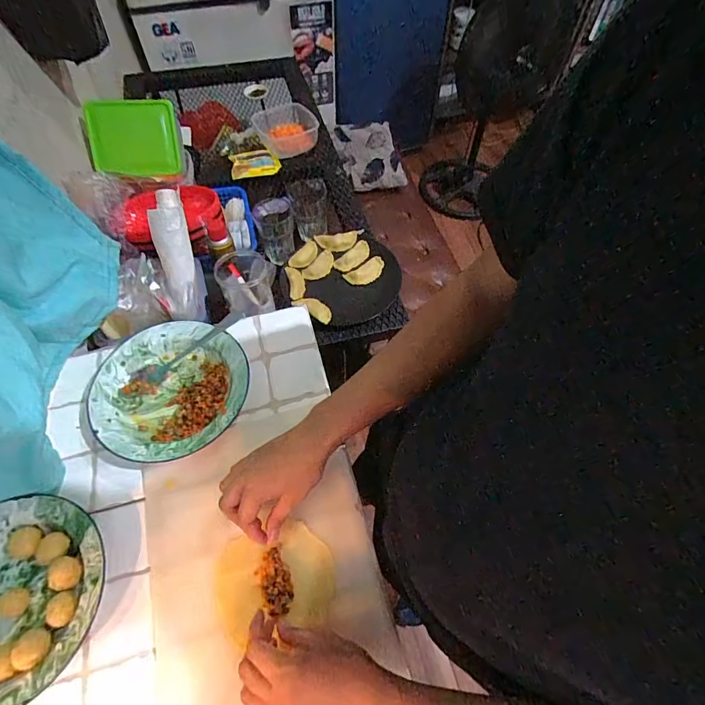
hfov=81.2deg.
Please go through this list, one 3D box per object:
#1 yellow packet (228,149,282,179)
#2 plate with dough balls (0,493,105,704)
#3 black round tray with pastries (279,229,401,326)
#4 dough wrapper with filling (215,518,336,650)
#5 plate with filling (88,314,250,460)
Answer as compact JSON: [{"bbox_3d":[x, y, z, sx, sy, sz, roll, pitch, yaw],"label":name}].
[{"bbox_3d":[-0.264,-0.511,1.120,0.130,0.025,0.098,-14,60,-9],"label":"yellow packet"},{"bbox_3d":[-0.382,0.275,0.459,0.204,0.034,0.208,0,59,0],"label":"plate with dough balls"},{"bbox_3d":[-0.025,-0.168,0.923,0.260,0.049,0.246,0,59,0],"label":"black round tray with pastries"},{"bbox_3d":[-0.090,0.259,0.473,0.131,0.019,0.103,-12,60,-8],"label":"dough wrapper with filling"},{"bbox_3d":[-0.255,0.052,0.584,0.210,0.031,0.202,0,59,0],"label":"plate with filling"}]

